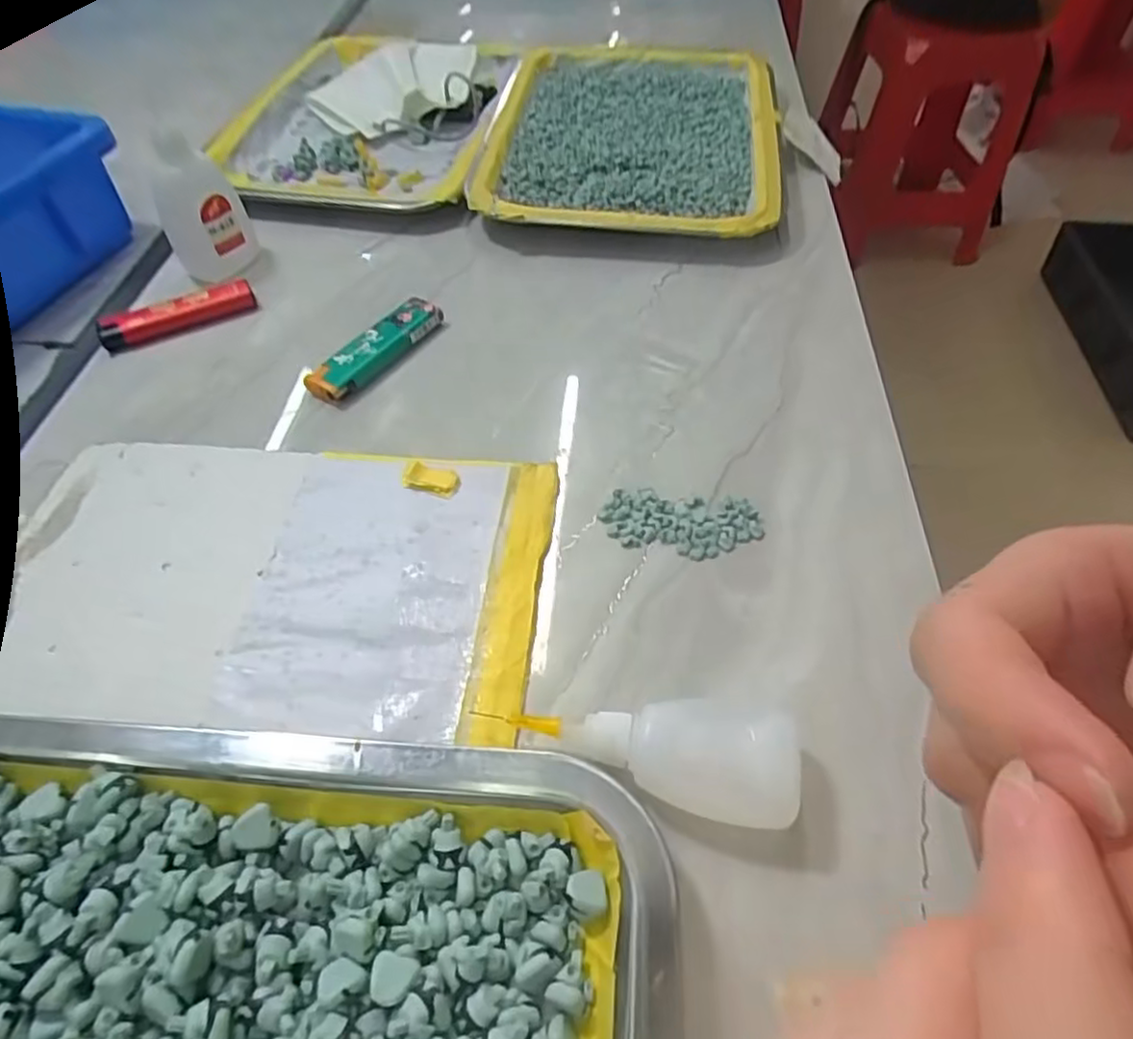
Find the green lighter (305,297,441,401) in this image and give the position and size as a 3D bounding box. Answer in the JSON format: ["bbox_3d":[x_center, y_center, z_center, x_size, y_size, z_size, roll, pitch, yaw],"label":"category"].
[{"bbox_3d":[-0.097,-0.087,0.356,0.024,0.013,0.079,31,58,24],"label":"green lighter"}]

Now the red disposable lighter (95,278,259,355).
[{"bbox_3d":[-0.210,-0.111,0.375,0.079,0.012,0.017,-24,55,-17],"label":"red disposable lighter"}]

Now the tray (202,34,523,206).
[{"bbox_3d":[-0.143,-0.299,0.506,0.184,0.036,0.252,4,51,4],"label":"tray"}]

